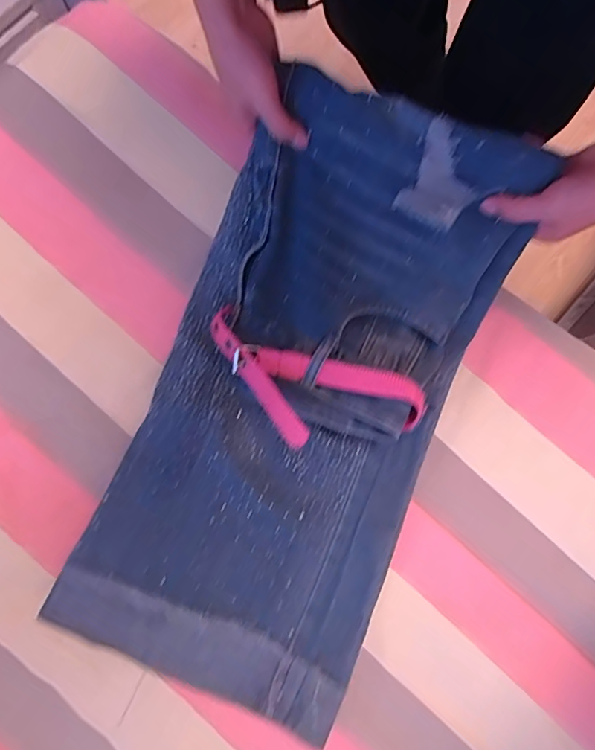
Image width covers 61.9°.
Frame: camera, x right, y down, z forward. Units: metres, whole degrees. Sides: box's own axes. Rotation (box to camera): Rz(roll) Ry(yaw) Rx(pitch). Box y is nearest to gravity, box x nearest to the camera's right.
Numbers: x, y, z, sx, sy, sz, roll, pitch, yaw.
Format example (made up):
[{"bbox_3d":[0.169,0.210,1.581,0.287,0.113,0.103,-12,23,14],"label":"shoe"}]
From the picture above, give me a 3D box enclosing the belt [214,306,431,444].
[{"bbox_3d":[0.008,0.015,0.509,0.222,0.051,0.097,22,87,4],"label":"belt"}]

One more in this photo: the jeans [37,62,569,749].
[{"bbox_3d":[-0.004,0.025,0.499,0.281,0.097,0.562,24,93,4],"label":"jeans"}]

